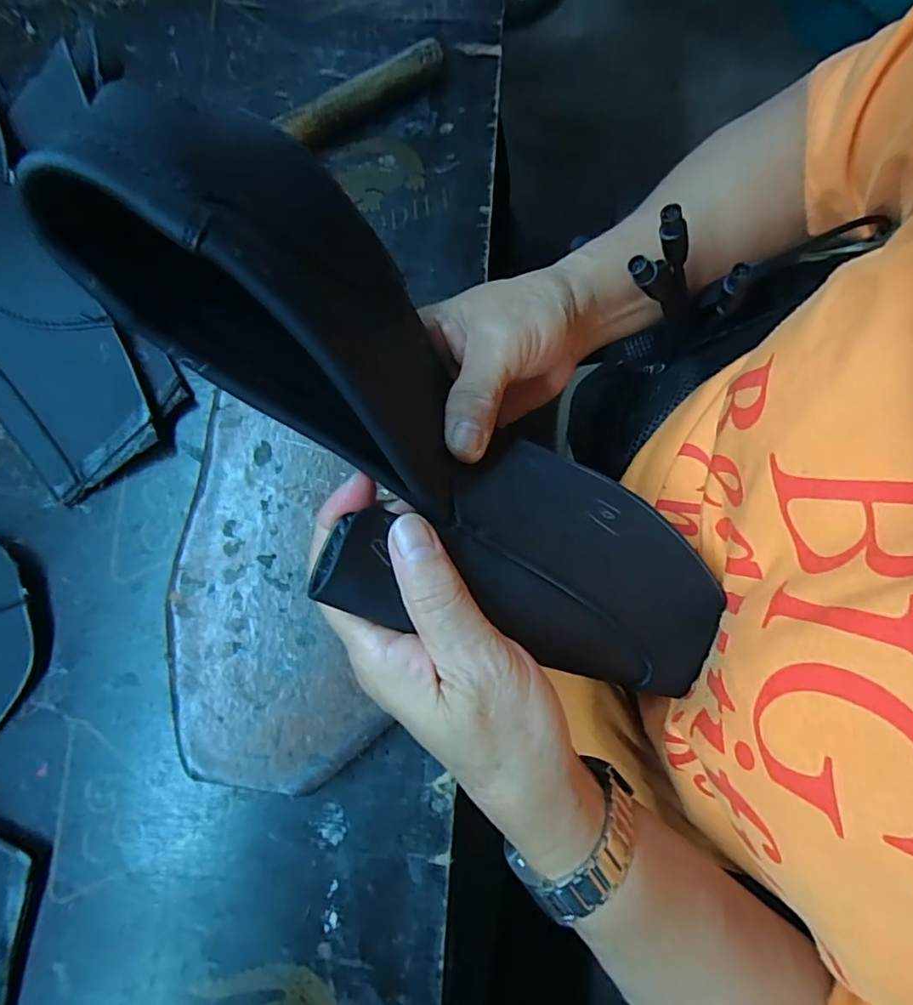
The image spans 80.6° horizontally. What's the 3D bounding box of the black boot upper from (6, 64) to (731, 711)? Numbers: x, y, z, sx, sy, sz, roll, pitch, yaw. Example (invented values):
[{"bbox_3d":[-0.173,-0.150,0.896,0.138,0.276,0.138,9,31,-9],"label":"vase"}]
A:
[{"bbox_3d":[0.001,-0.008,0.205,0.295,0.067,0.113,40,80,-21],"label":"black boot upper"}]

